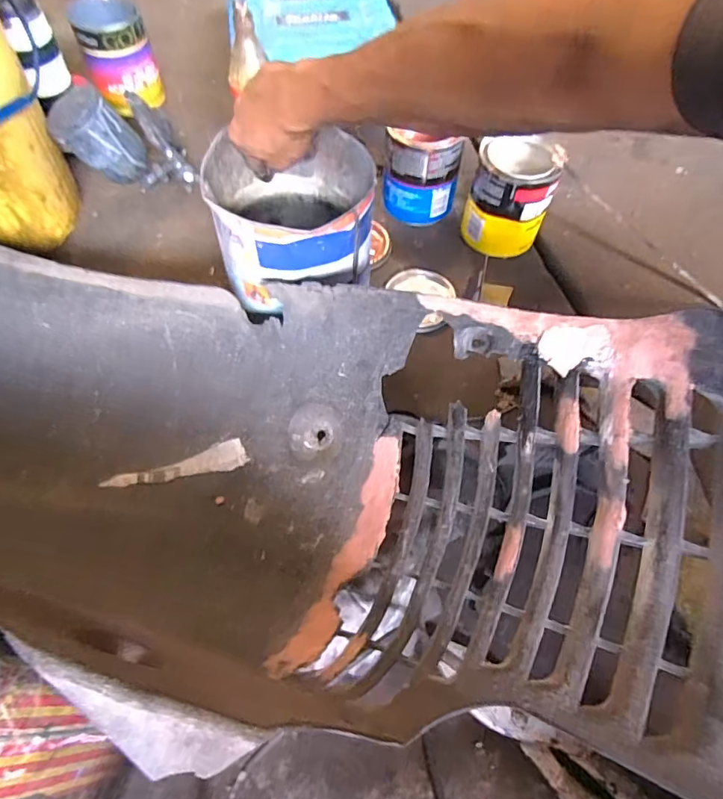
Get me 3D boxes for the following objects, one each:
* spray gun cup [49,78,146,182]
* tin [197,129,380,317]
[{"bbox_3d":[-0.339,-0.342,0.647,0.075,0.114,0.078,-45,54,6],"label":"spray gun cup"},{"bbox_3d":[-0.071,-0.183,0.498,0.172,0.110,0.161,1,62,-3],"label":"tin"}]

